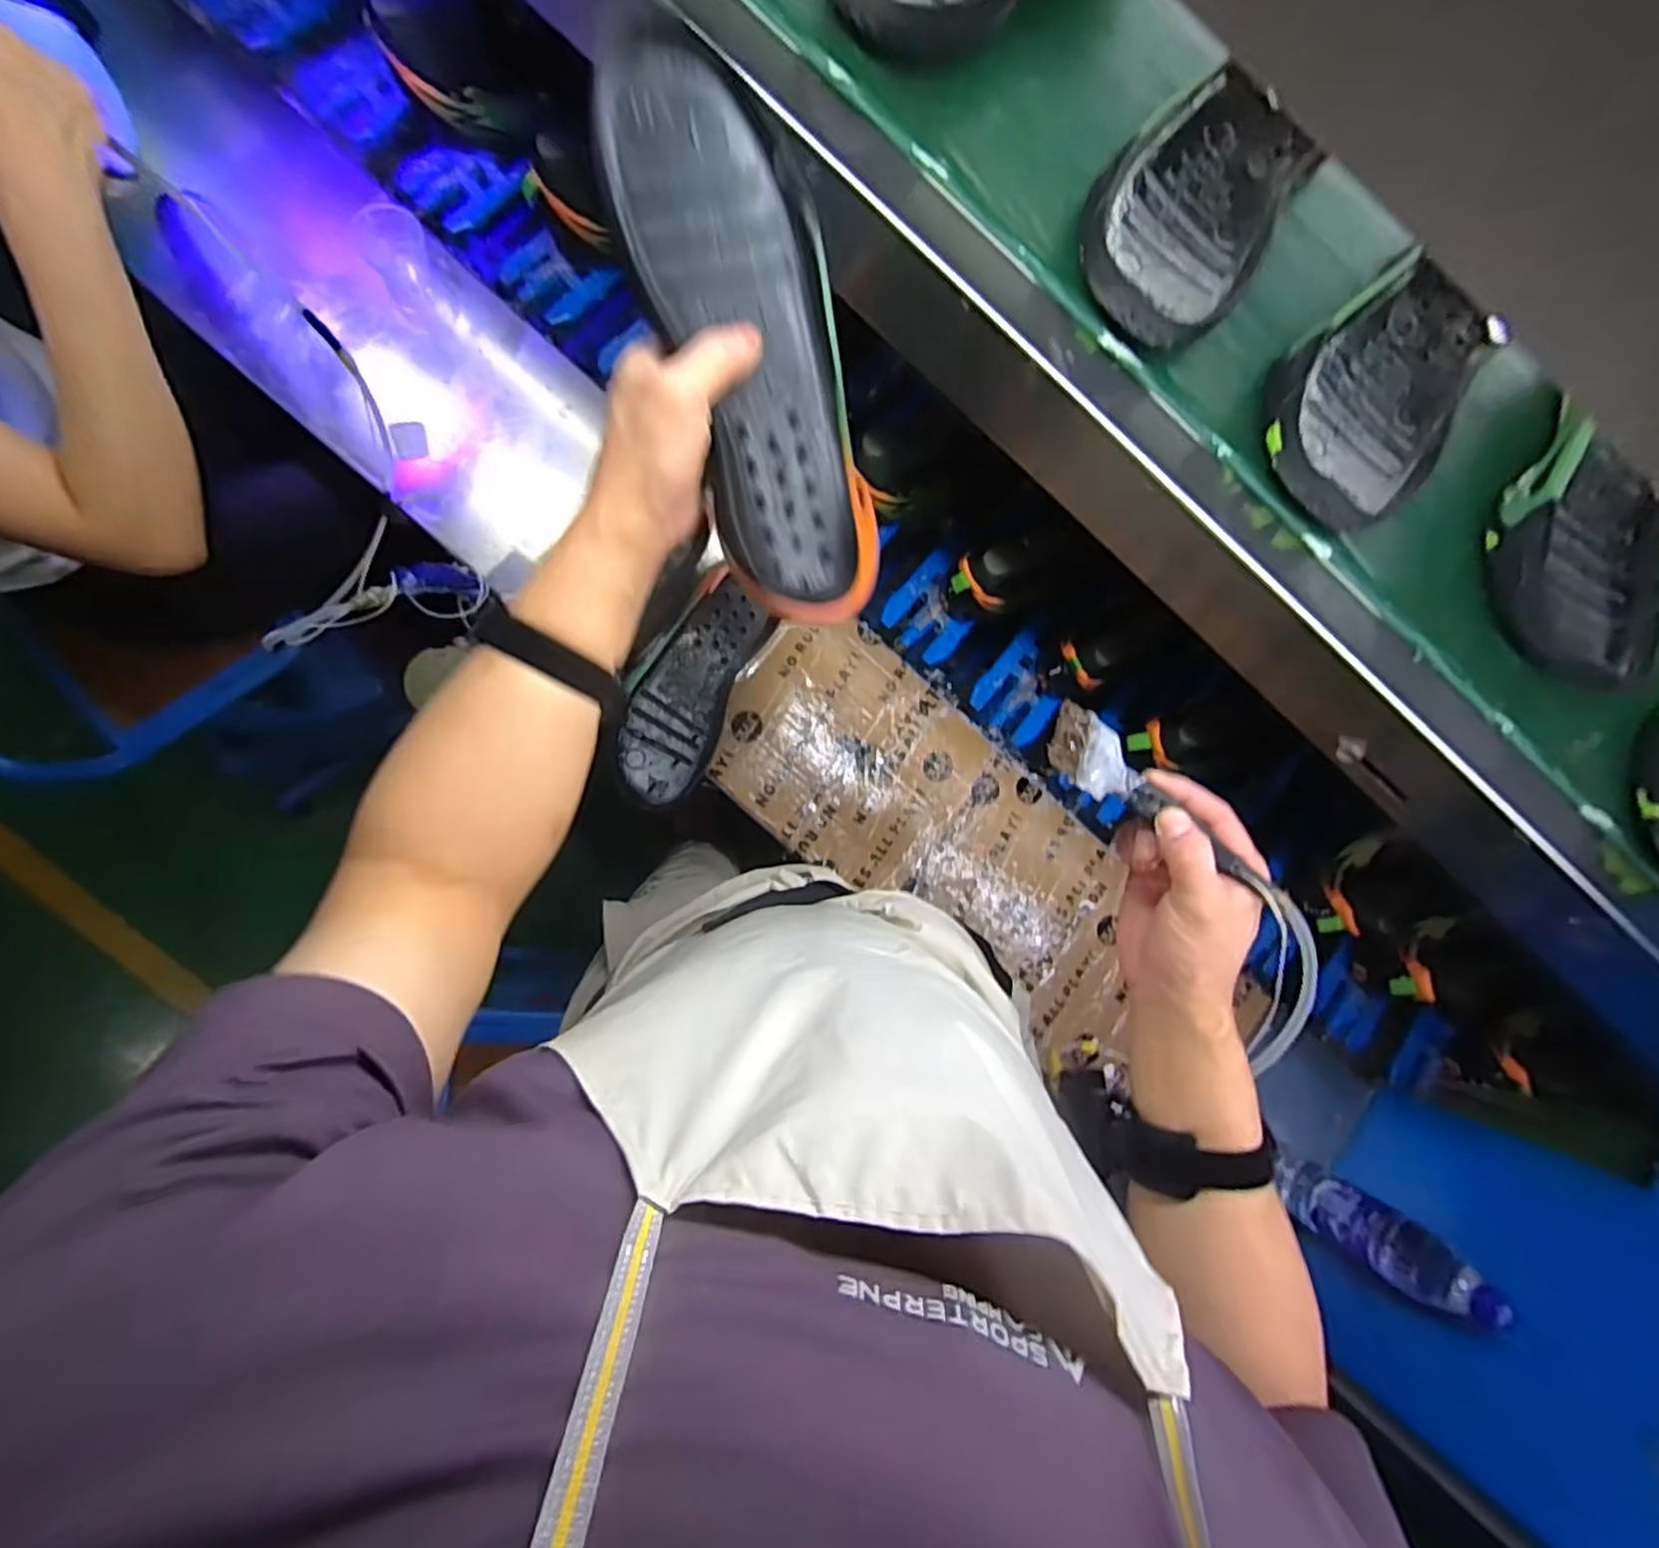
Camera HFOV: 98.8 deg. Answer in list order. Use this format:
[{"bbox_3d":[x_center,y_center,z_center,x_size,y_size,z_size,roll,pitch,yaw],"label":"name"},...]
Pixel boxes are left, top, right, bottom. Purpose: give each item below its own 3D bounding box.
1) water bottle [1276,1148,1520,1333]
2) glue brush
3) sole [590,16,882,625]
[{"bbox_3d":[0.562,0.477,0.736,0.055,0.228,0.065,33,83,-5],"label":"water bottle"},{"bbox_3d":[0.185,0.016,0.410,0.142,0.016,0.033,42,82,14],"label":"glue brush"},{"bbox_3d":[-0.038,-0.220,0.386,0.097,0.033,0.269,-21,112,-8],"label":"sole"}]

